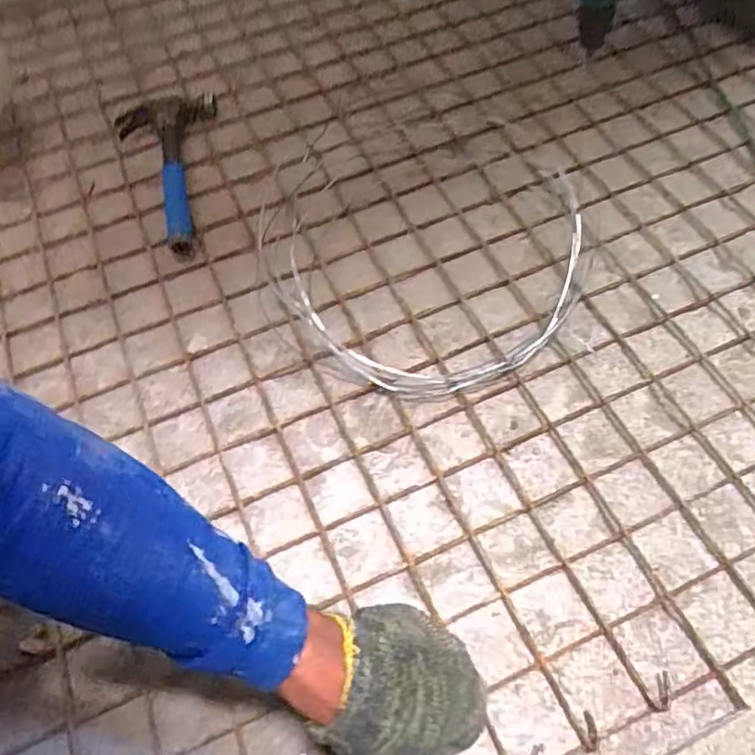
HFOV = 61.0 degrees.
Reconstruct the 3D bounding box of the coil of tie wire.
[{"bbox_3d":[0.029,-0.123,0.663,0.353,0.043,0.311,9,59,10],"label":"coil of tie wire"}]

